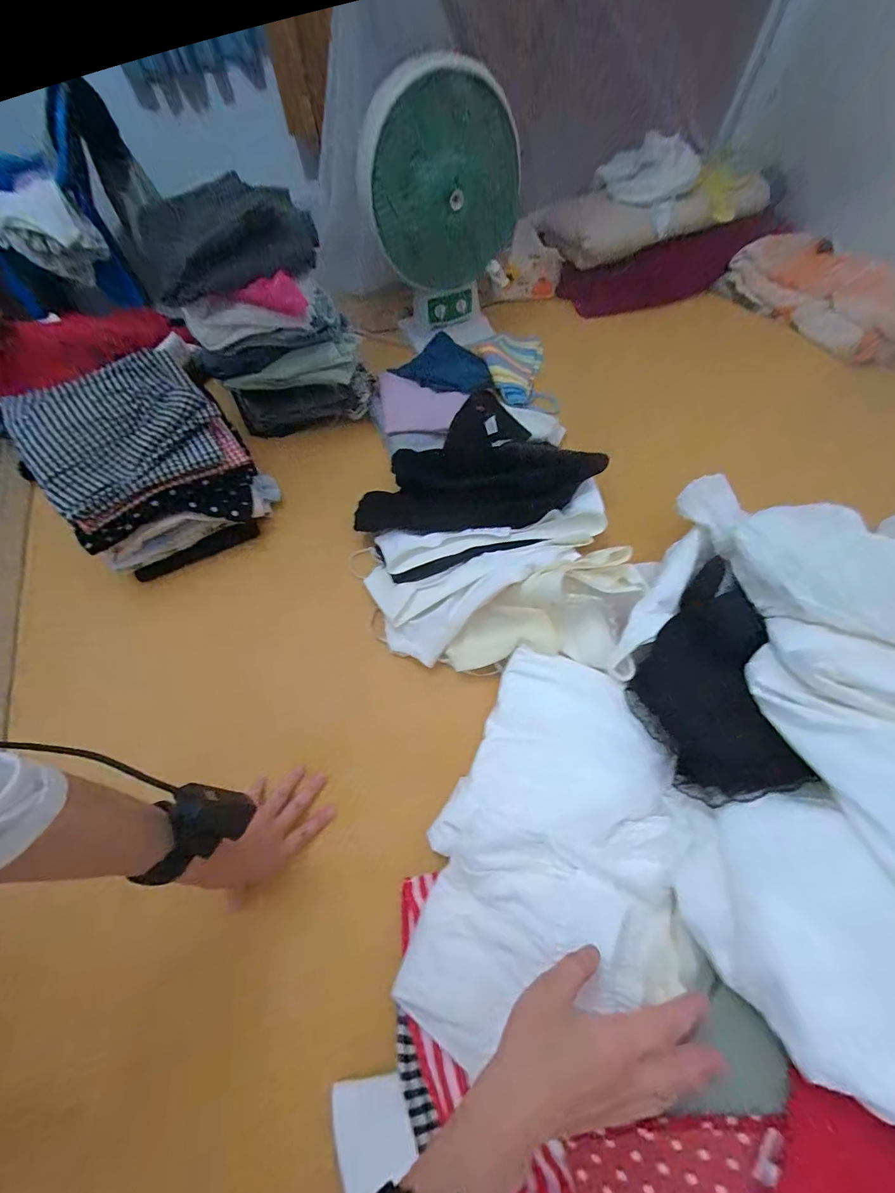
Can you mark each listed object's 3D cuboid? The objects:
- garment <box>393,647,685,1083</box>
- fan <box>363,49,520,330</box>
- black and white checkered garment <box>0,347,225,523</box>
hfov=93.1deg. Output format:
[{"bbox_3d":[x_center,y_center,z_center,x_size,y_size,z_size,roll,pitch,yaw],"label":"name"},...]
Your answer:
[{"bbox_3d":[0.105,0.231,0.438,0.223,0.072,0.359,10,61,6],"label":"garment"},{"bbox_3d":[-0.010,-0.803,0.875,0.302,0.390,0.287,4,60,3],"label":"fan"},{"bbox_3d":[-0.439,-0.226,0.571,0.224,0.076,0.167,-35,65,-17],"label":"black and white checkered garment"}]

